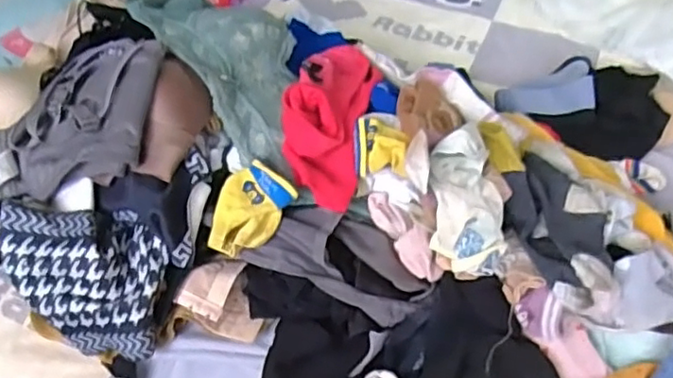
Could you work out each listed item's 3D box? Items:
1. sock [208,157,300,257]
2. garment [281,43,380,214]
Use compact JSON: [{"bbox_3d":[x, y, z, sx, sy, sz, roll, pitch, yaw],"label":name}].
[{"bbox_3d":[-0.086,0.019,0.589,0.067,0.041,0.079,29,52,22],"label":"sock"},{"bbox_3d":[-0.005,-0.091,0.659,0.080,0.068,0.225,9,47,6],"label":"garment"}]

